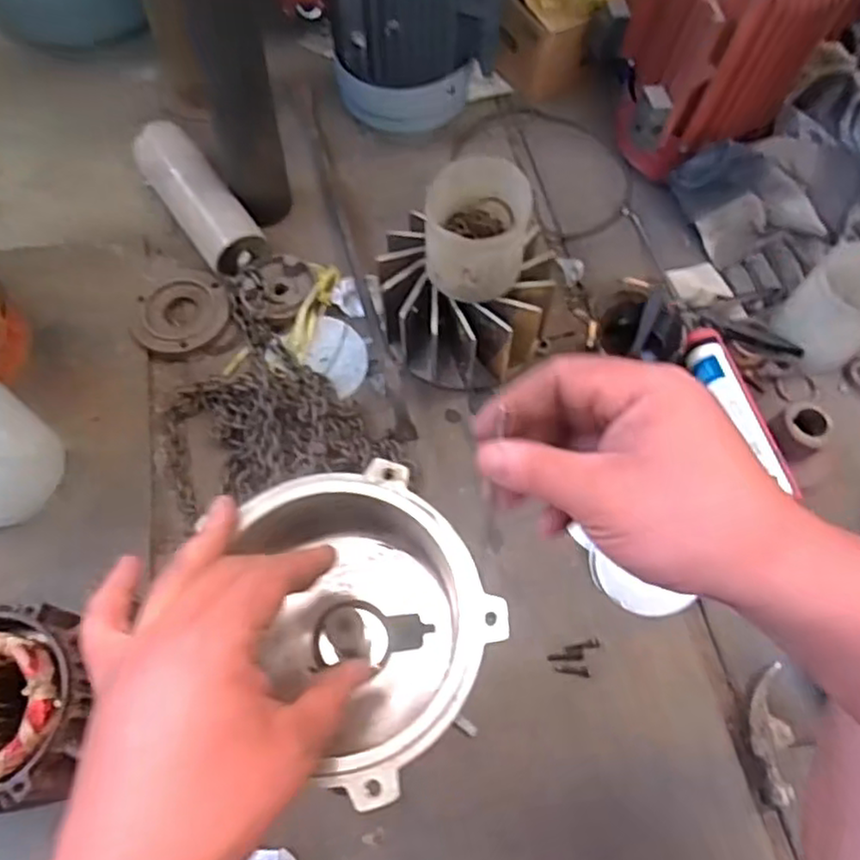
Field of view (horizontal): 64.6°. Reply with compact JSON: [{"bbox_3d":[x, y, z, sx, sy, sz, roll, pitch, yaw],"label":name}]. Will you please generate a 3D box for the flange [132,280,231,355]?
[{"bbox_3d":[-0.335,-0.154,0.917,0.124,0.029,0.114,1,64,-2],"label":"flange"}]

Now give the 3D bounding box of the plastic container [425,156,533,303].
[{"bbox_3d":[0.051,-0.222,0.776,0.111,0.089,0.116,8,64,1],"label":"plastic container"}]

